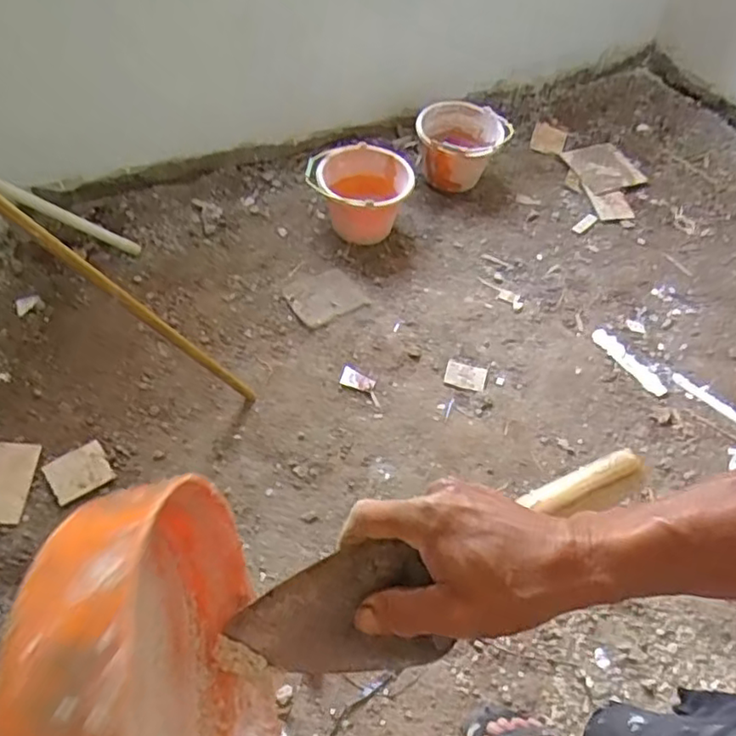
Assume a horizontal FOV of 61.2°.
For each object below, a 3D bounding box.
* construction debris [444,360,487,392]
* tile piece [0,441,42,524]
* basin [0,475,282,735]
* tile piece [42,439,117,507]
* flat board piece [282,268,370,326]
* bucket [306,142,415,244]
[{"bbox_3d":[0.262,0.019,1.664,0.107,0.014,0.075,14,54,9],"label":"construction debris"},{"bbox_3d":[-0.833,0.259,1.421,0.129,0.015,0.195,0,53,-1],"label":"tile piece"},{"bbox_3d":[-0.092,0.143,0.290,0.072,0.200,0.173,-10,54,-10],"label":"basin"},{"bbox_3d":[-0.672,0.243,1.452,0.132,0.011,0.119,-30,59,-22],"label":"tile piece"},{"bbox_3d":[-0.126,-0.212,1.776,0.199,0.015,0.177,-29,59,-21],"label":"flat board piece"},{"bbox_3d":[-0.021,-0.514,1.901,0.273,0.219,0.295,1,53,-1],"label":"bucket"}]

